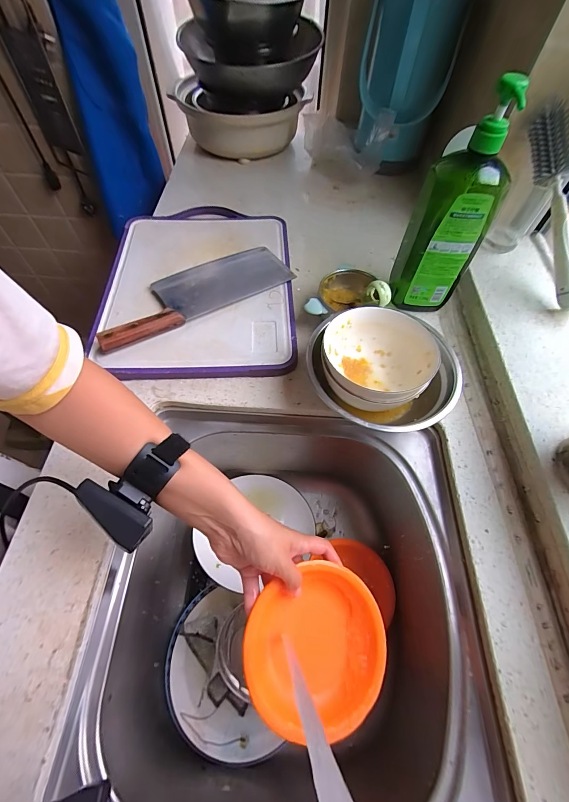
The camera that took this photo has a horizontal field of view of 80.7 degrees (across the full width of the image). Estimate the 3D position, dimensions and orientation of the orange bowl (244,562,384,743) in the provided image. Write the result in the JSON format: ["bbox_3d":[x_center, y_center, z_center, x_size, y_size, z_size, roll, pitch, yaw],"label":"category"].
[{"bbox_3d":[0.028,0.242,0.340,0.145,0.048,0.145,8,68,-19],"label":"orange bowl"}]

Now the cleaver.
[{"bbox_3d":[-0.146,-0.183,0.540,0.319,0.033,0.114,-31,65,-15],"label":"cleaver"}]

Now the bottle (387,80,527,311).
[{"bbox_3d":[0.227,-0.251,0.457,0.084,0.276,0.083,2,59,0],"label":"bottle"}]

